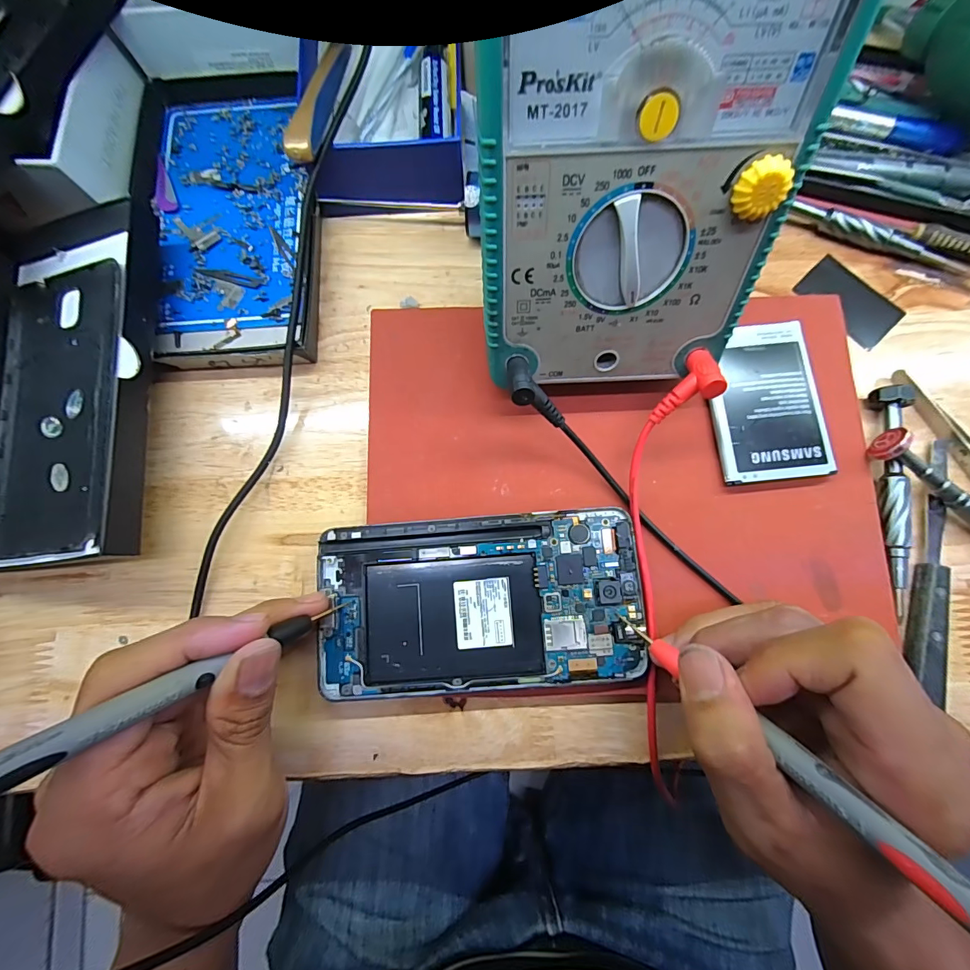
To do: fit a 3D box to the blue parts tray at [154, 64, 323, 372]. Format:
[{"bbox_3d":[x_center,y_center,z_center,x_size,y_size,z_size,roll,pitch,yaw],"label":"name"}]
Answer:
[{"bbox_3d":[-0.140,-0.153,0.235,0.088,0.017,0.181,-6,82,0],"label":"blue parts tray"}]

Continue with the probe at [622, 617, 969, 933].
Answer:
[{"bbox_3d":[0.099,0.089,0.135,0.009,0.144,0.013,-46,124,-6],"label":"probe"}]

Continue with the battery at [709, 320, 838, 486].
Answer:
[{"bbox_3d":[0.137,-0.041,0.213,0.051,0.009,0.079,-6,82,0],"label":"battery"}]

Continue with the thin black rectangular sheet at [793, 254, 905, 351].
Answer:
[{"bbox_3d":[0.197,-0.099,0.233,0.034,0.005,0.051,-44,83,-5],"label":"thin black rectangular sheet"}]

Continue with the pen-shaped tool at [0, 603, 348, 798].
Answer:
[{"bbox_3d":[-0.107,0.068,0.135,0.009,0.139,0.011,-33,81,34],"label":"pen-shaped tool"}]

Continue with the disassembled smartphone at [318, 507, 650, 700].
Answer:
[{"bbox_3d":[-0.002,0.054,0.199,0.146,0.005,0.077,-4,82,0],"label":"disassembled smartphone"}]

